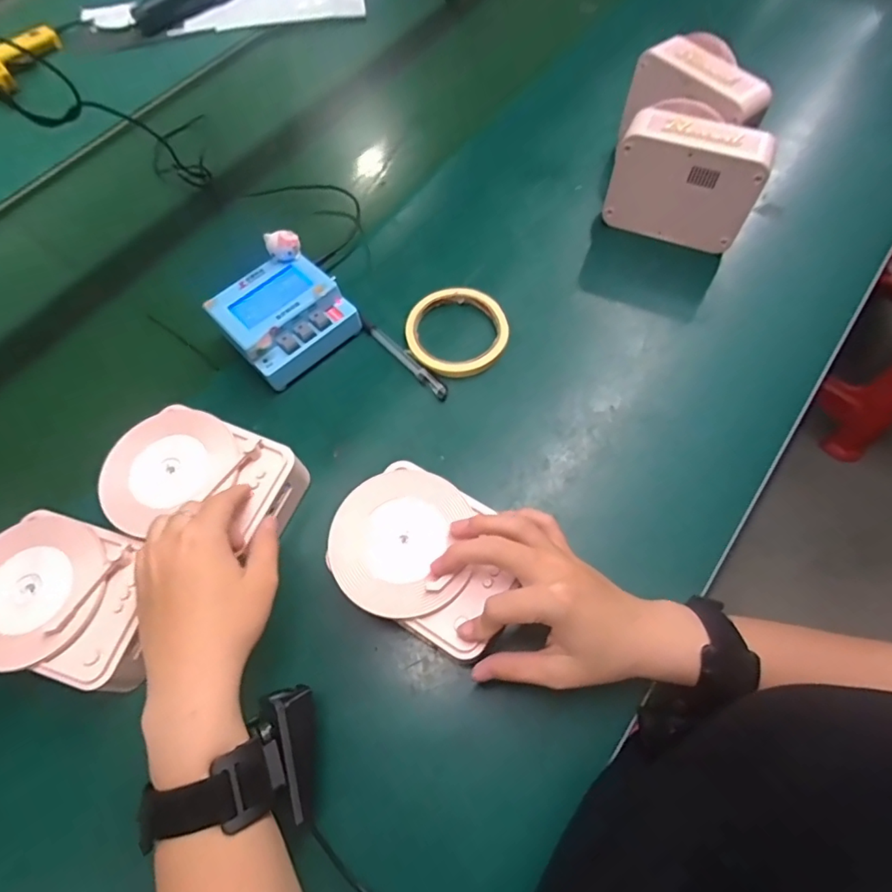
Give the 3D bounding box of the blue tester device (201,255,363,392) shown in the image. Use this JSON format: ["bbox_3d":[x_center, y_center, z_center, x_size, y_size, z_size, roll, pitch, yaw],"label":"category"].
[{"bbox_3d":[-0.148,-0.116,0.481,0.106,0.047,0.100,-41,69,-15],"label":"blue tester device"}]

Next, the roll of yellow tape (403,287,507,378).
[{"bbox_3d":[0.011,-0.106,0.484,0.092,0.010,0.092,-1,64,3],"label":"roll of yellow tape"}]

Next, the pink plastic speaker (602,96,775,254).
[{"bbox_3d":[0.224,-0.248,0.495,0.125,0.107,0.060,23,68,14],"label":"pink plastic speaker"}]

